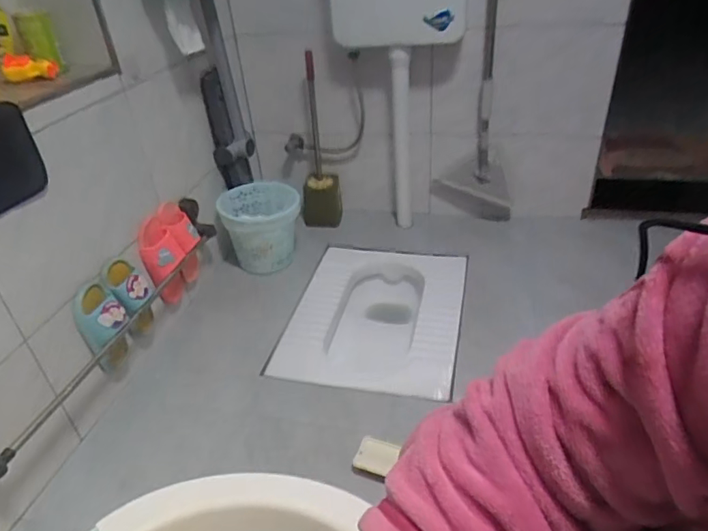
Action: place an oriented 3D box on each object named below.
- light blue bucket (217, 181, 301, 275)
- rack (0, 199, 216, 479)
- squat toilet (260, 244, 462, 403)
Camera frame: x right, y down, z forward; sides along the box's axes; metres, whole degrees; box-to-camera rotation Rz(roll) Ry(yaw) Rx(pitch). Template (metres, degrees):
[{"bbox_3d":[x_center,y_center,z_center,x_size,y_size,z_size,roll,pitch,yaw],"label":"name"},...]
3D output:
[{"bbox_3d":[-0.266,-0.113,1.508,0.224,0.196,0.238,-12,35,-11],"label":"light blue bucket"},{"bbox_3d":[-0.475,0.078,1.045,0.083,0.115,0.768,4,35,13],"label":"rack"},{"bbox_3d":[0.063,0.154,1.371,0.421,0.140,0.550,5,35,14],"label":"squat toilet"}]

